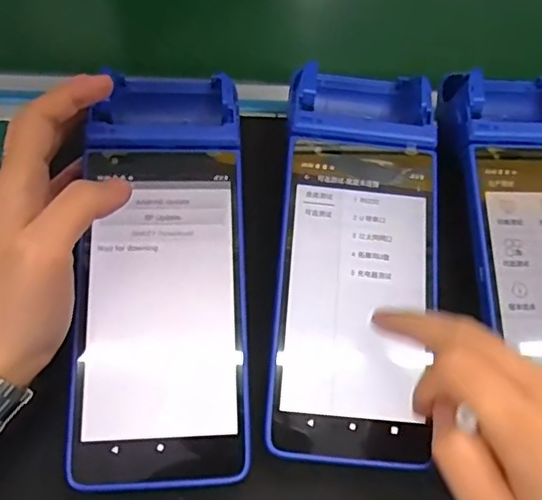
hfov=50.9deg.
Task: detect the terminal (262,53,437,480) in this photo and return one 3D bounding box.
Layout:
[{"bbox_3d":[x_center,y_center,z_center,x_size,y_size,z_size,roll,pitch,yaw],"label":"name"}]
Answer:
[{"bbox_3d":[0.044,-0.002,0.302,0.080,0.045,0.214,8,67,0],"label":"terminal"}]

